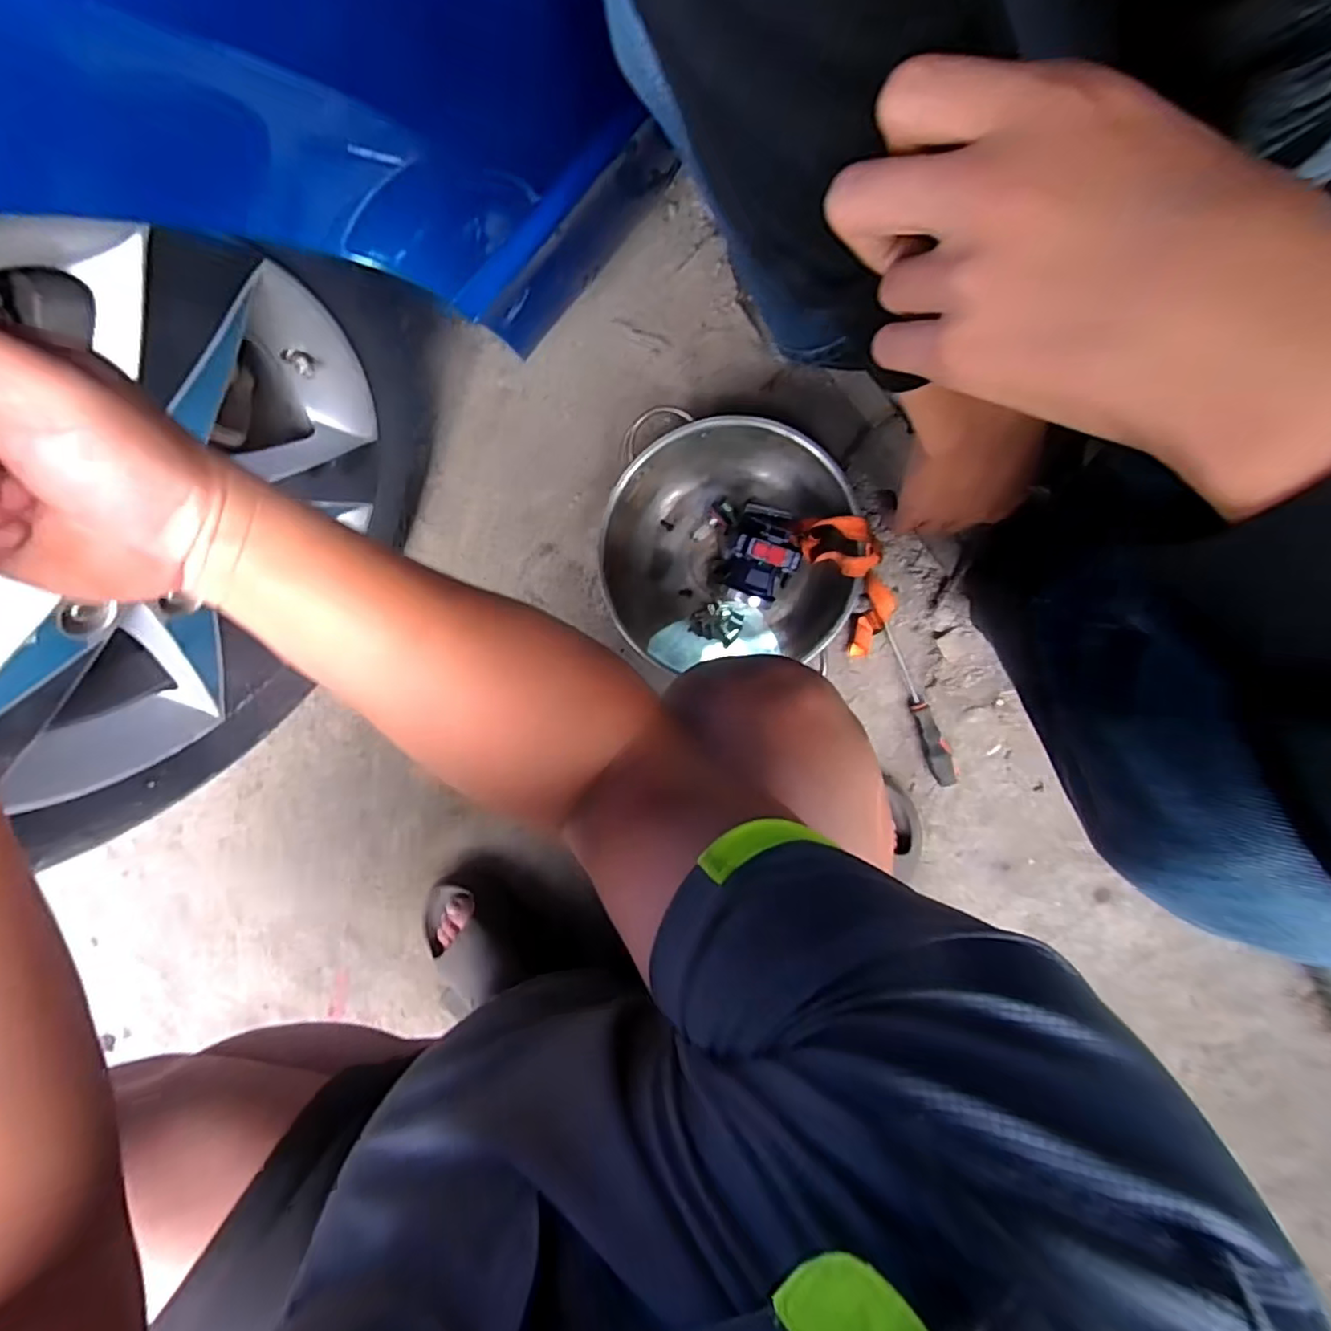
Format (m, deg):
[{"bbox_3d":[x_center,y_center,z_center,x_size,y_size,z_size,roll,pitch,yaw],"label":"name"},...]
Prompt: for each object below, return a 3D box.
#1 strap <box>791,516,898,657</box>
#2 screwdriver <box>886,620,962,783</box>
[{"bbox_3d":[0.191,-0.087,0.637,0.063,0.081,0.158,-29,91,7],"label":"strap"},{"bbox_3d":[0.277,0.041,0.669,0.028,0.024,0.179,-19,92,7],"label":"screwdriver"}]

